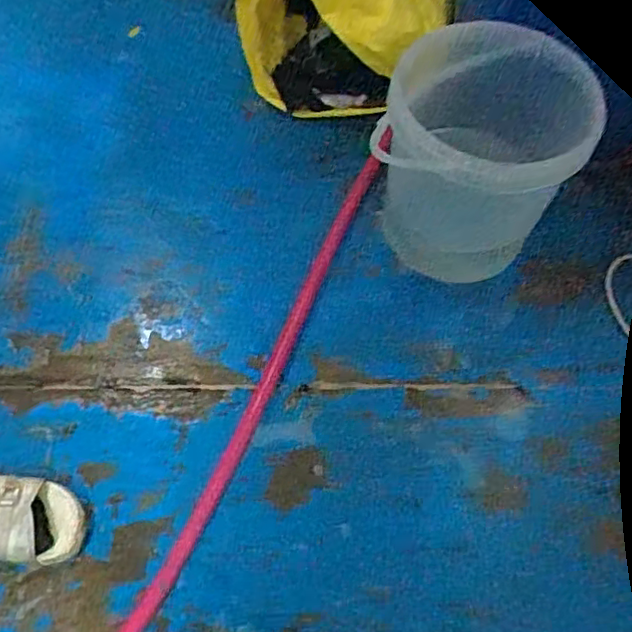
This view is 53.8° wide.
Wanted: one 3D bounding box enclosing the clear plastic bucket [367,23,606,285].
[{"bbox_3d":[0.216,-0.227,0.926,0.250,0.282,0.273,0,59,-1],"label":"clear plastic bucket"}]

